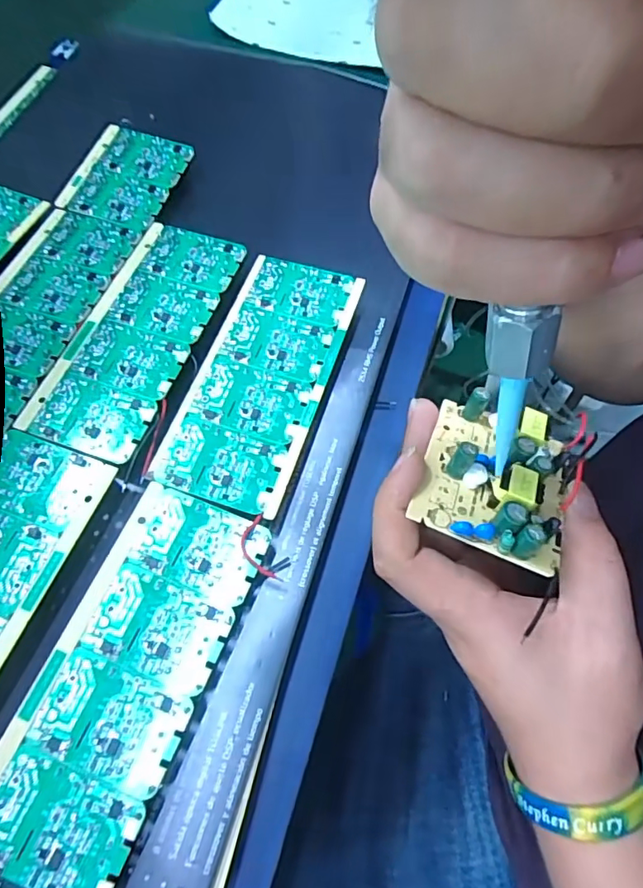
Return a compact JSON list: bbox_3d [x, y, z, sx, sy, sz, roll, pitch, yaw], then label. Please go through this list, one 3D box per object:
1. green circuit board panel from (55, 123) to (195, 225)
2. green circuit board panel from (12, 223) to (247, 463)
[{"bbox_3d":[-0.116,-0.161,0.303,0.059,0.007,0.065,17,65,10],"label":"green circuit board panel"},{"bbox_3d":[-0.091,-0.057,0.259,0.057,0.005,0.134,18,66,11],"label":"green circuit board panel"}]

